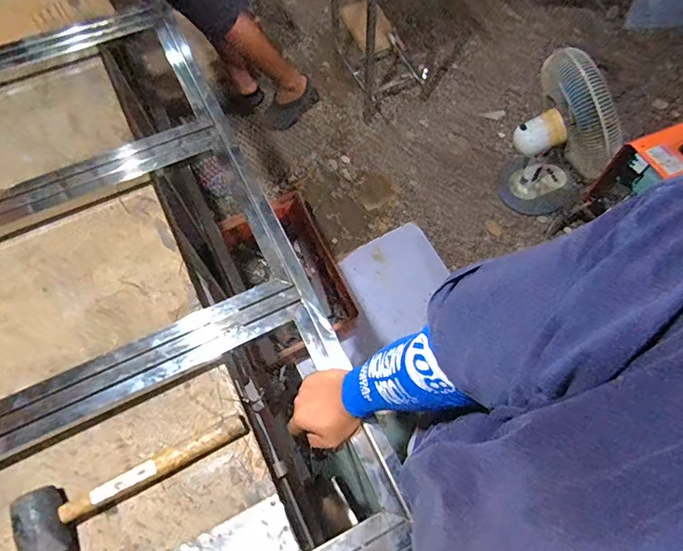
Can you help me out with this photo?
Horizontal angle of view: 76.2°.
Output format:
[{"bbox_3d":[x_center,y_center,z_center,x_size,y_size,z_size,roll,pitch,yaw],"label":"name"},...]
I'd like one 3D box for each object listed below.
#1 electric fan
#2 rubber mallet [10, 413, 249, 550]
[{"bbox_3d":[0.764,-0.464,1.506,0.314,0.642,0.276,39,73,15],"label":"electric fan"},{"bbox_3d":[-0.309,0.290,0.651,0.334,0.061,0.104,-31,71,-11],"label":"rubber mallet"}]

